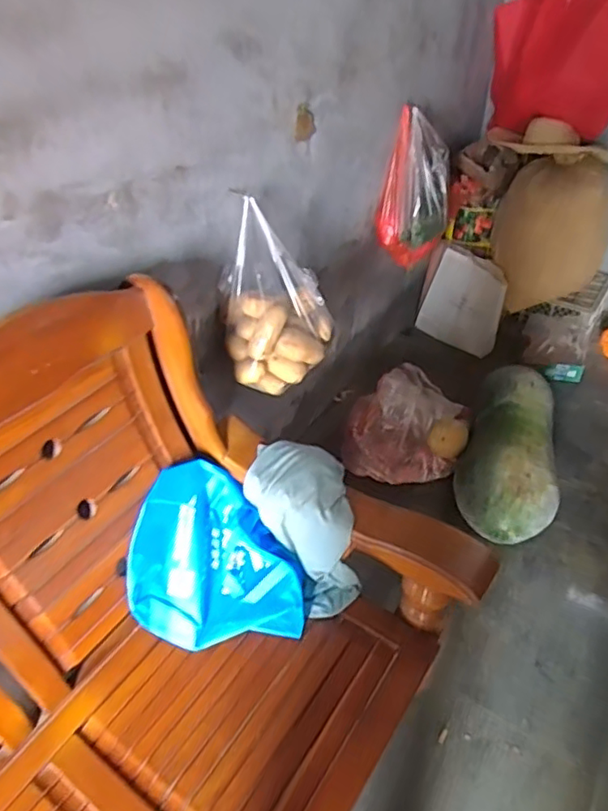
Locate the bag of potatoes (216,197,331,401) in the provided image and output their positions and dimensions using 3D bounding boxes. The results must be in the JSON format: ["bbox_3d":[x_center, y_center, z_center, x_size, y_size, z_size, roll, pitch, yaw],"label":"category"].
[{"bbox_3d":[-0.056,-0.219,1.276,0.236,0.317,0.179,-7,43,-5],"label":"bag of potatoes"}]

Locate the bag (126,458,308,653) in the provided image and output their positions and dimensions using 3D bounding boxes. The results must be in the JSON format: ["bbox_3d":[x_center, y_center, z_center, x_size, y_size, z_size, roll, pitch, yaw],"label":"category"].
[{"bbox_3d":[-0.178,0.292,1.155,0.318,0.206,0.291,-10,43,-8],"label":"bag"}]

